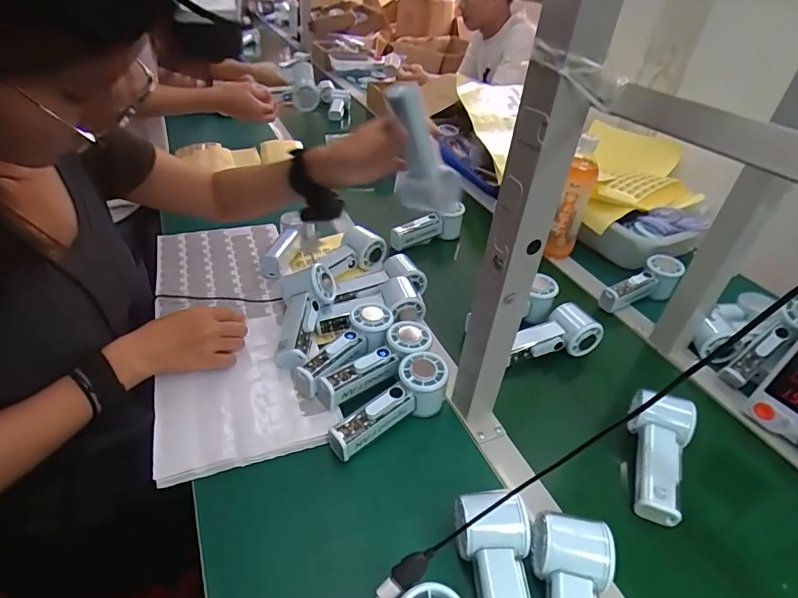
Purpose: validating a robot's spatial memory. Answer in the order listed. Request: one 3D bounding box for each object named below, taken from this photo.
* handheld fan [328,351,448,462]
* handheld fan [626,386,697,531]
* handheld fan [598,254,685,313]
[{"bbox_3d":[-0.011,0.116,0.526,0.148,0.059,0.049,-21,45,-31],"label":"handheld fan"},{"bbox_3d":[0.283,0.169,0.516,0.062,0.053,0.139,23,40,20],"label":"handheld fan"},{"bbox_3d":[0.396,-0.022,0.766,0.159,0.053,0.056,-23,44,-12],"label":"handheld fan"}]

